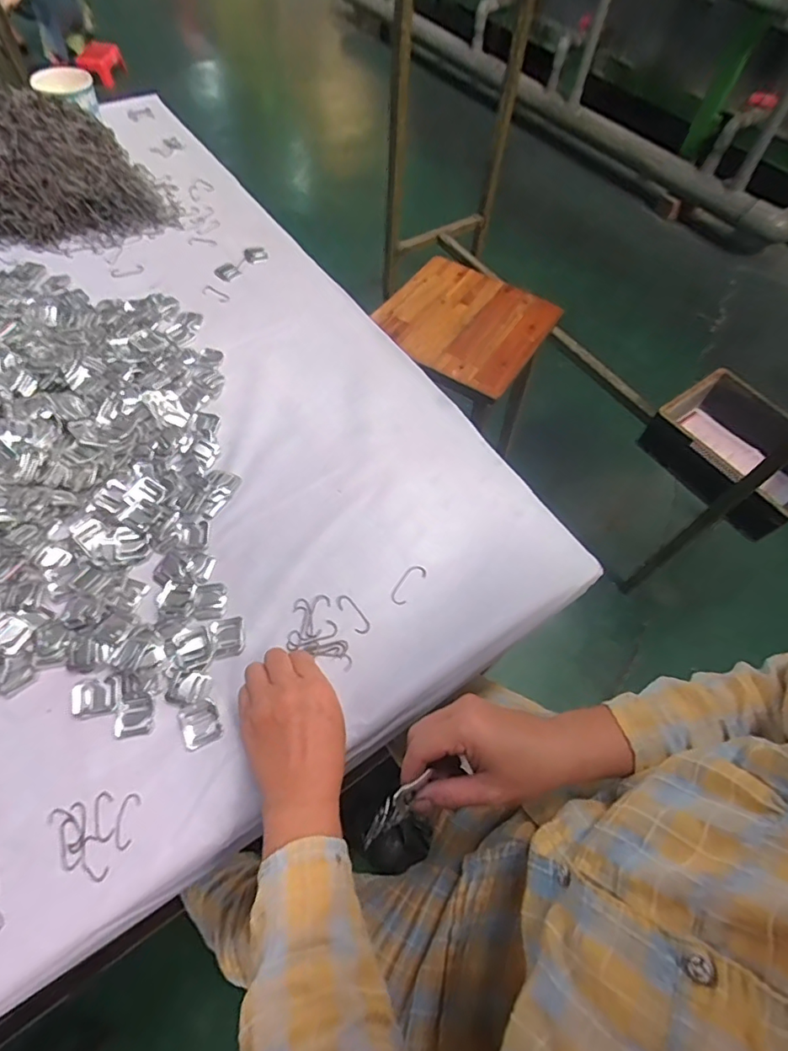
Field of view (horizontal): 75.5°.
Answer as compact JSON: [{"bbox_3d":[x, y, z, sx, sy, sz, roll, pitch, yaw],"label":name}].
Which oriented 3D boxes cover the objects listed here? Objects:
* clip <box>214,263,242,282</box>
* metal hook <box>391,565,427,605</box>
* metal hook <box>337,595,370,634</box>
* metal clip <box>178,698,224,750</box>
[{"bbox_3d":[-0.241,-0.367,0.736,0.033,0.005,0.033,30,62,13],"label":"clip"},{"bbox_3d":[0.014,0.058,0.507,0.019,0.004,0.046,33,63,14],"label":"metal hook"},{"bbox_3d":[-0.039,0.084,0.488,0.016,0.004,0.044,-33,67,-21],"label":"metal hook"},{"bbox_3d":[-0.164,0.167,0.429,0.030,0.004,0.035,-24,64,-17],"label":"metal clip"}]

